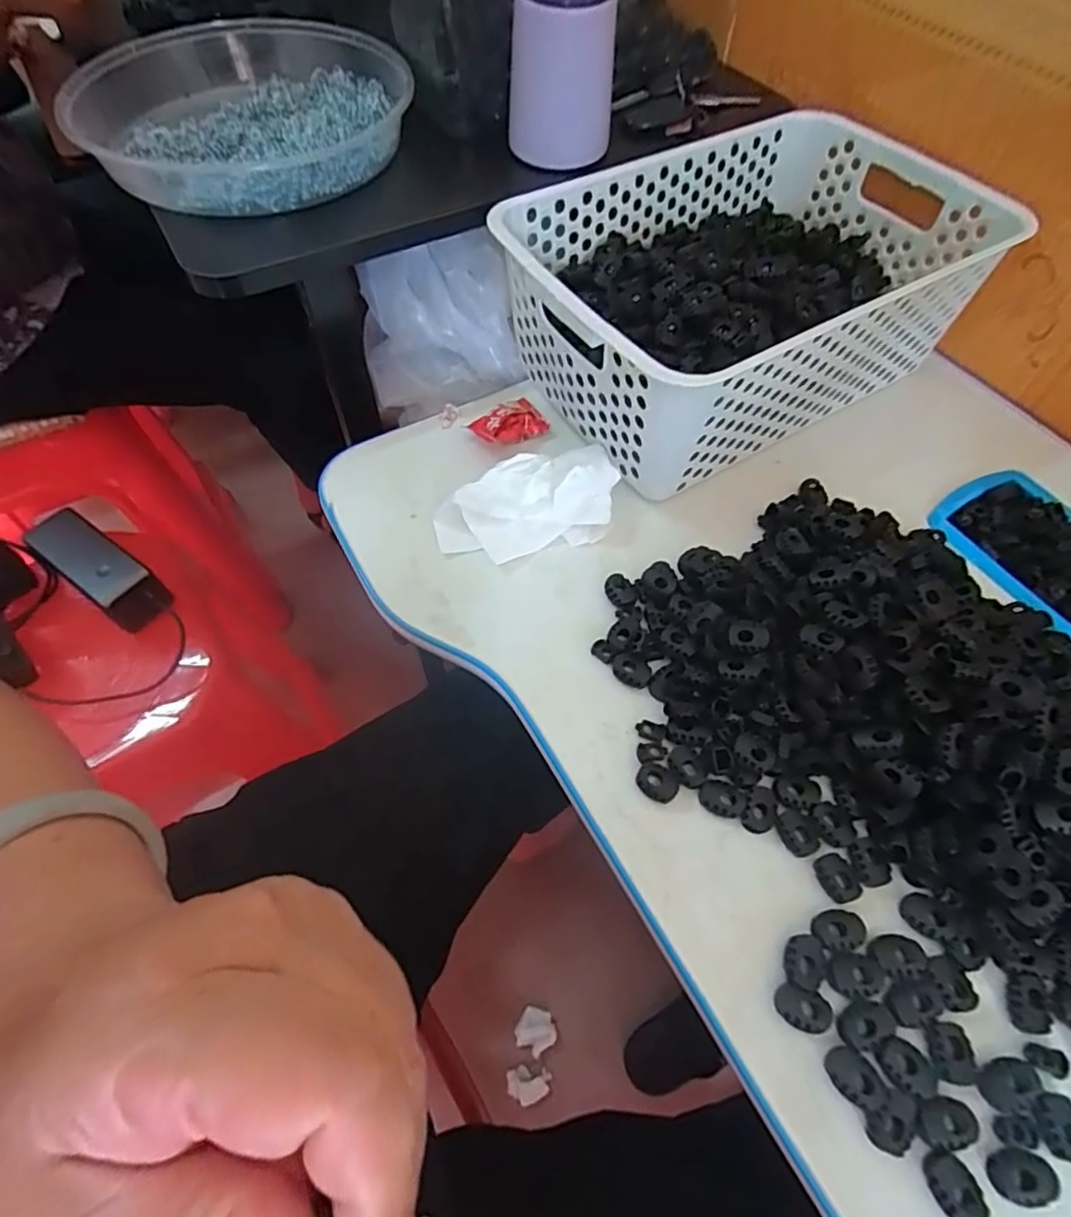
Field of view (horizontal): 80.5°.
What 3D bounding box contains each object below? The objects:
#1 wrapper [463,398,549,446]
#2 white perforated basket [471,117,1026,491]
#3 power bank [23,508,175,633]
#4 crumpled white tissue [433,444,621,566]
[{"bbox_3d":[-0.014,-0.130,0.444,0.055,0.023,0.025,-14,59,-25],"label":"wrapper"},{"bbox_3d":[0.145,-0.220,0.445,0.317,0.108,0.200,-30,64,-18],"label":"white perforated basket"},{"bbox_3d":[-0.385,-0.035,0.557,0.143,0.040,0.048,32,64,18],"label":"power bank"},{"bbox_3d":[-0.006,-0.070,0.398,0.115,0.033,0.066,-13,60,-9],"label":"crumpled white tissue"}]

